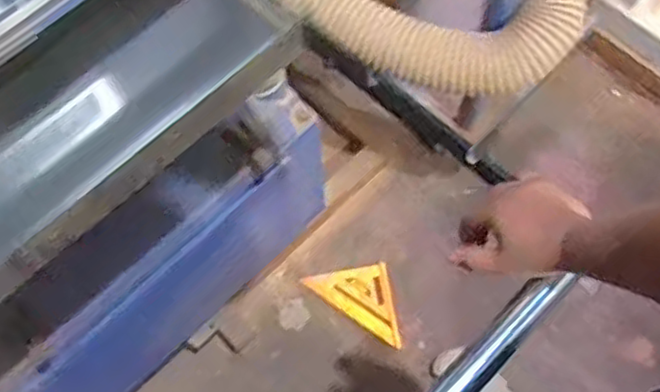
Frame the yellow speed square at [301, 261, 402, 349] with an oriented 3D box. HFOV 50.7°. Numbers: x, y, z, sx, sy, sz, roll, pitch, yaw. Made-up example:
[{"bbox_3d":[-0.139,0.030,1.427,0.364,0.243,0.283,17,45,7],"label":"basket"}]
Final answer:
[{"bbox_3d":[0.051,0.236,1.442,0.165,0.018,0.175,-12,67,-4],"label":"yellow speed square"}]

